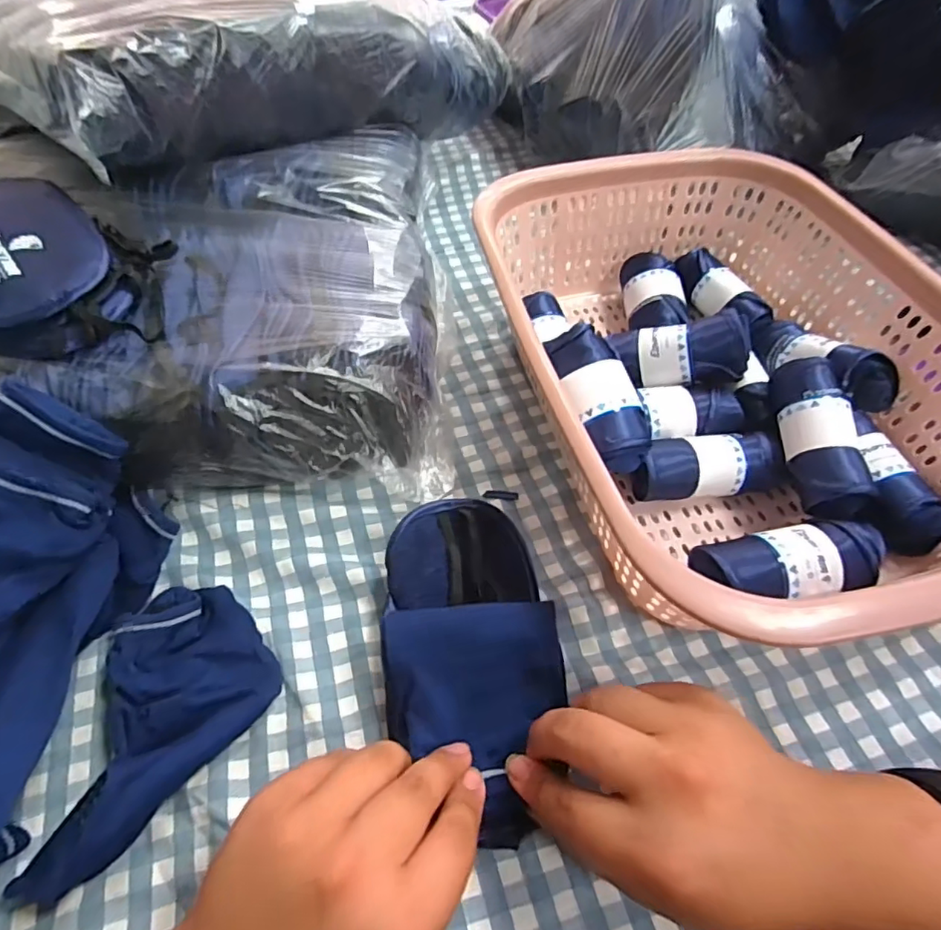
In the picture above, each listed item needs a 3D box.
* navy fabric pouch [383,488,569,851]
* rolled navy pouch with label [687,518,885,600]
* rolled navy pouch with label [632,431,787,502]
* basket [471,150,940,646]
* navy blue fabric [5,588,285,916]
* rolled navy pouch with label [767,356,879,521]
[{"bbox_3d":[-0.001,0.095,0.295,0.088,0.039,0.168,-6,55,-5],"label":"navy fabric pouch"},{"bbox_3d":[0.178,0.057,0.318,0.096,0.034,0.039,-4,55,-3],"label":"rolled navy pouch with label"},{"bbox_3d":[0.152,-0.002,0.366,0.094,0.034,0.039,-5,55,-4],"label":"rolled navy pouch with label"},{"bbox_3d":[0.162,-0.060,0.376,0.266,0.106,0.353,-12,56,-9],"label":"basket"},{"bbox_3d":[-0.170,0.128,0.286,0.087,0.023,0.139,31,60,19],"label":"navy blue fabric"},{"bbox_3d":[0.217,-0.018,0.349,0.039,0.037,0.101,-3,68,-3],"label":"rolled navy pouch with label"}]

